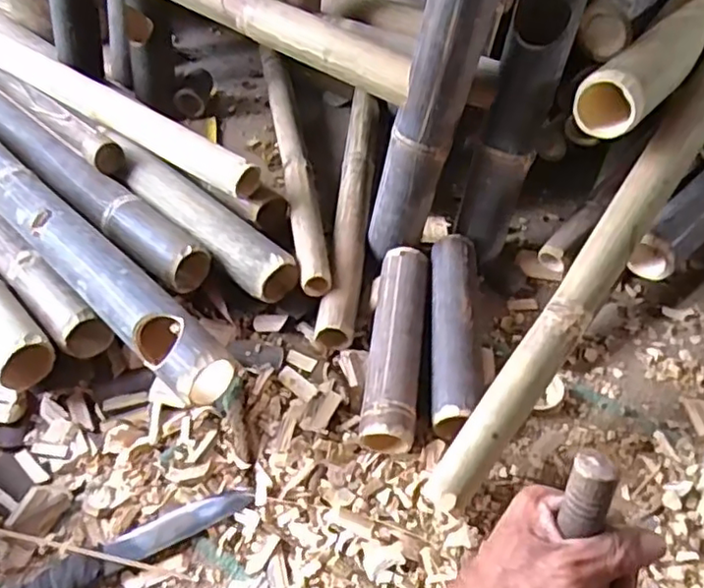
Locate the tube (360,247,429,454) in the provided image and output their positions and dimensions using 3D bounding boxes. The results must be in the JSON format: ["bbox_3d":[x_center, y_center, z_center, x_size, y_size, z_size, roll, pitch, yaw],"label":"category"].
[{"bbox_3d":[0.054,0.059,0.769,0.060,0.056,0.260,6,51,6],"label":"tube"}]

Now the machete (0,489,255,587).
[{"bbox_3d":[-0.237,0.255,0.633,0.281,0.020,0.038,-21,53,-15],"label":"machete"}]

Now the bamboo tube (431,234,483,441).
[{"bbox_3d":[0.127,0.044,0.779,0.061,0.061,0.266,3,51,4],"label":"bamboo tube"}]

